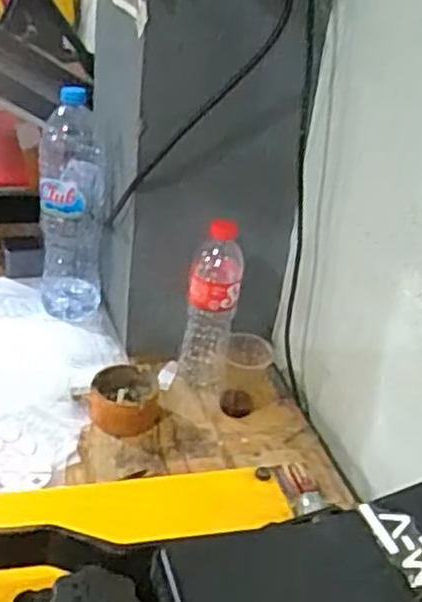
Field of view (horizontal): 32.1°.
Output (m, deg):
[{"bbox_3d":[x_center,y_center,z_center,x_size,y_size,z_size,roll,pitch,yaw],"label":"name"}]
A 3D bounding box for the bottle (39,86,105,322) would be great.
[{"bbox_3d":[-0.196,-0.126,1.029,0.089,0.304,0.103,3,31,-8],"label":"bottle"}]

